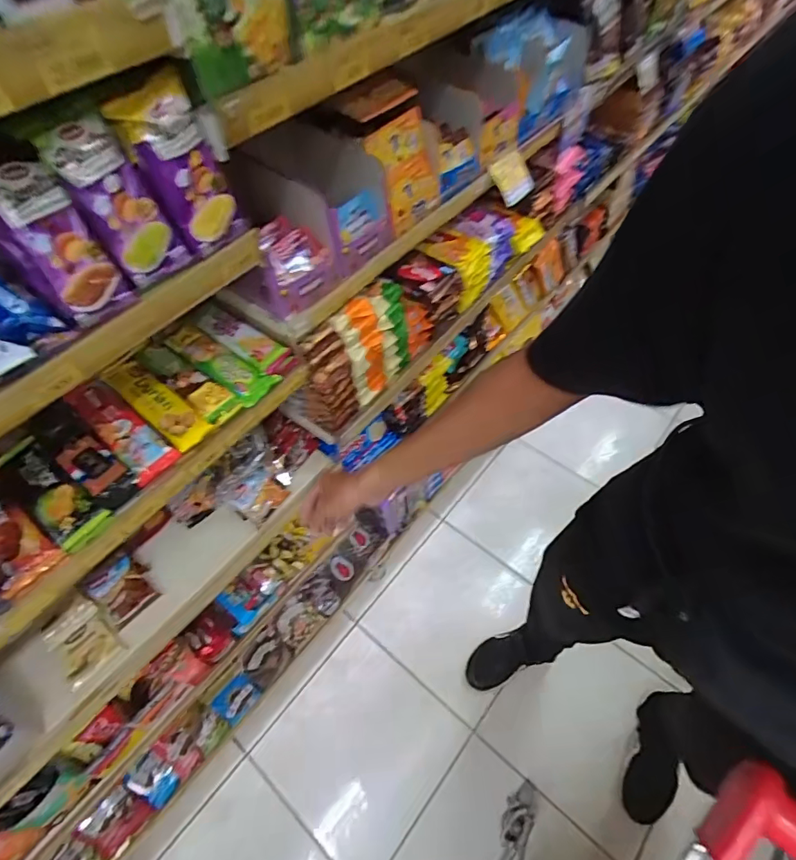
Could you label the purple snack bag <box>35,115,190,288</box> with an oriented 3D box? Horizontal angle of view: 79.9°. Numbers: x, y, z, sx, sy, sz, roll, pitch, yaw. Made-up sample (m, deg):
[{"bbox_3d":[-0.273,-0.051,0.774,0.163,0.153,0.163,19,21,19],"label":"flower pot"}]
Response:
[{"bbox_3d":[-0.251,-0.204,0.430,0.060,0.127,0.026,-43,41,-23],"label":"purple snack bag"}]

